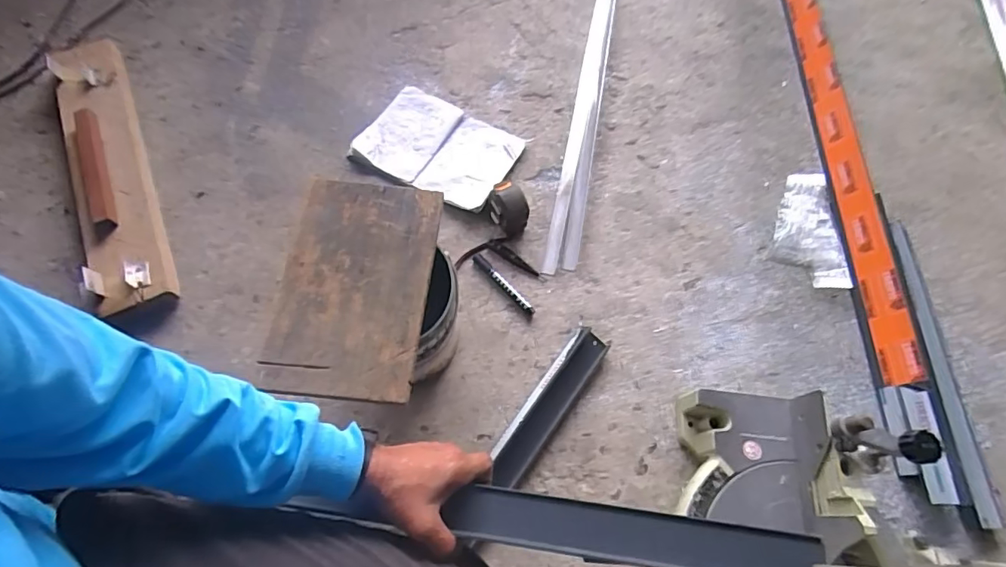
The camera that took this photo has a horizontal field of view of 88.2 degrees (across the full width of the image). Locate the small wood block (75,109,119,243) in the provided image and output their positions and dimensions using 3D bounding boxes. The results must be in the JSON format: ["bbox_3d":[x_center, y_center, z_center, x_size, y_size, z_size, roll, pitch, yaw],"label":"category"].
[{"bbox_3d":[-0.727,-0.201,0.922,0.043,0.018,0.284,-23,69,-13],"label":"small wood block"}]

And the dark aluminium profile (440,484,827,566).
[{"bbox_3d":[0.120,0.247,0.509,0.344,0.017,0.052,5,66,7],"label":"dark aluminium profile"}]

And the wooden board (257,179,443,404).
[{"bbox_3d":[-0.186,-0.002,0.653,0.180,0.014,0.291,7,66,0],"label":"wooden board"}]

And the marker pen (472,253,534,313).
[{"bbox_3d":[0.000,0.001,0.893,0.013,0.012,0.143,-40,74,-18],"label":"marker pen"}]

